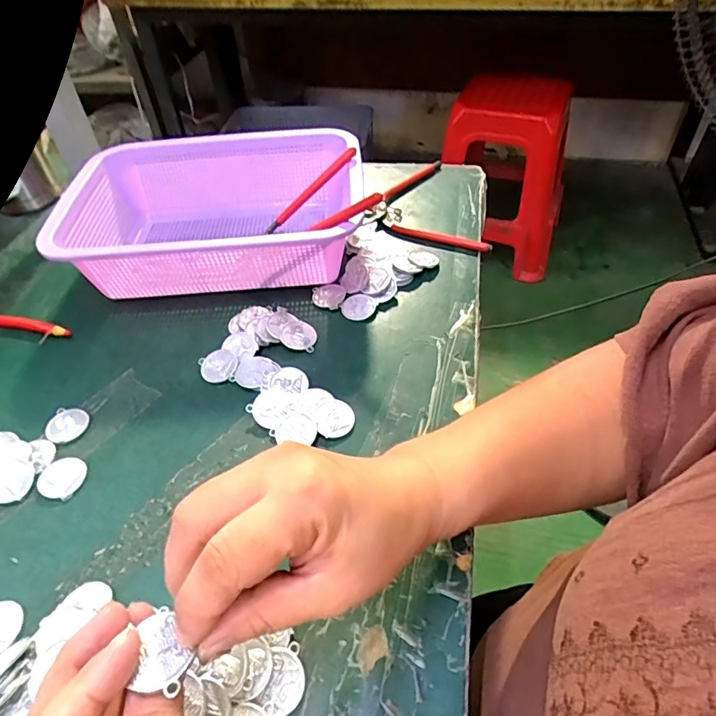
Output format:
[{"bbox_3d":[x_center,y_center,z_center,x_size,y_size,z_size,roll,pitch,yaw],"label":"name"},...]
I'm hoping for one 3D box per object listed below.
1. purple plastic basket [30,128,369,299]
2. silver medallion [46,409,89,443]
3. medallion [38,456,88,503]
[{"bbox_3d":[-0.126,-0.130,0.478,0.256,0.078,0.185,-3,47,2],"label":"purple plastic basket"},{"bbox_3d":[-0.214,0.048,0.372,0.029,0.004,0.029,-2,47,3],"label":"silver medallion"},{"bbox_3d":[-0.200,0.081,0.343,0.030,0.005,0.029,18,51,20],"label":"medallion"}]

